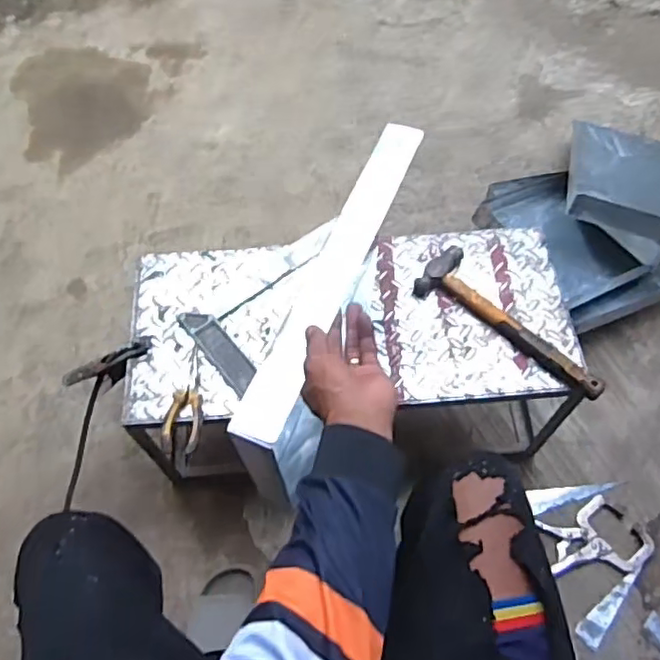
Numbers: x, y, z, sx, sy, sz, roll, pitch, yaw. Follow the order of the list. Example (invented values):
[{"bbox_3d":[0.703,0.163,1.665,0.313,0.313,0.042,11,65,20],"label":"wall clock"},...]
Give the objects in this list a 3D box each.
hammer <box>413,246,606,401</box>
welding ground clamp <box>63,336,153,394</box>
[{"bbox_3d":[0.272,-0.004,0.922,0.090,0.033,0.311,-41,69,-19],"label":"hammer"},{"bbox_3d":[-0.333,0.059,0.943,0.149,0.065,0.033,-28,63,12],"label":"welding ground clamp"}]

